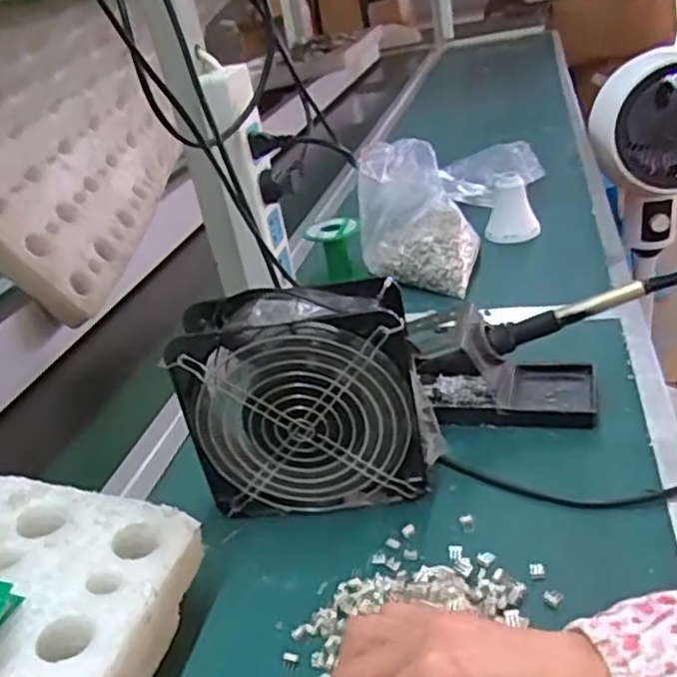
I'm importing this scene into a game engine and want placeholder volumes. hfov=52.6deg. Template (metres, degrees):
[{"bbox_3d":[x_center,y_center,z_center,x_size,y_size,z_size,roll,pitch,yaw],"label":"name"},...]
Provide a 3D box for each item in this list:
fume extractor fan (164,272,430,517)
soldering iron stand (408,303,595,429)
[{"bbox_3d":[-0.020,0.041,0.460,0.154,0.148,0.056,-7,29,8],"label":"fume extractor fan"},{"bbox_3d":[0.125,0.019,0.536,0.141,0.072,0.076,-3,30,16],"label":"soldering iron stand"}]

